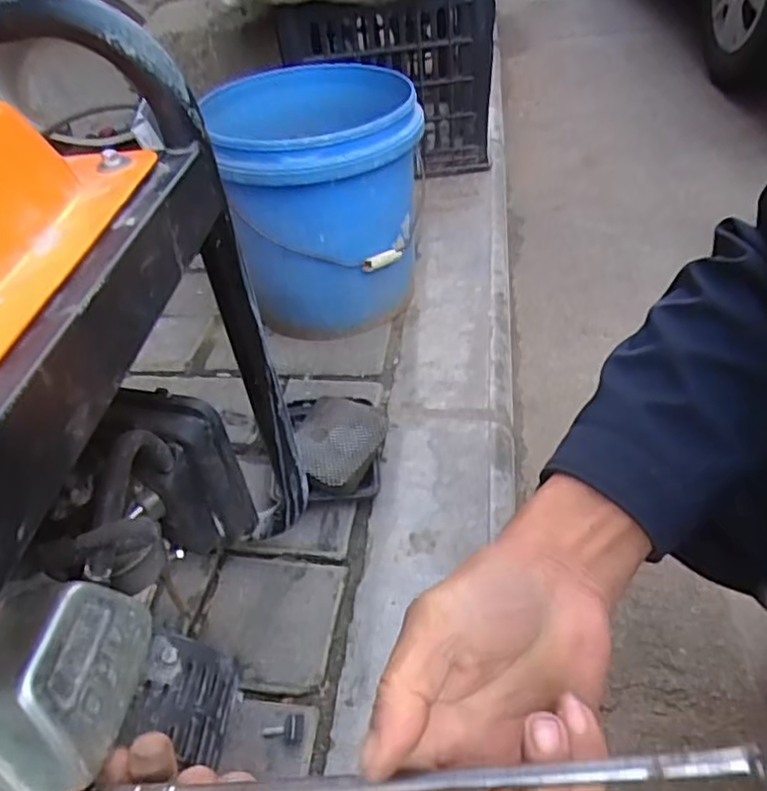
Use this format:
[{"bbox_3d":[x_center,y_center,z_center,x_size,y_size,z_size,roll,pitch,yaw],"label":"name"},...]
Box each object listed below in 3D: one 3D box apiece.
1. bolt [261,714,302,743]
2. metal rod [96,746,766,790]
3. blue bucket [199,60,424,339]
[{"bbox_3d":[-0.074,0.247,0.481,0.030,0.017,0.017,-5,42,3],"label":"bolt"},{"bbox_3d":[0.003,0.152,0.257,0.266,0.005,0.010,-12,40,16],"label":"metal rod"},{"bbox_3d":[-0.066,-0.236,0.817,0.219,0.266,0.256,-8,42,0],"label":"blue bucket"}]

